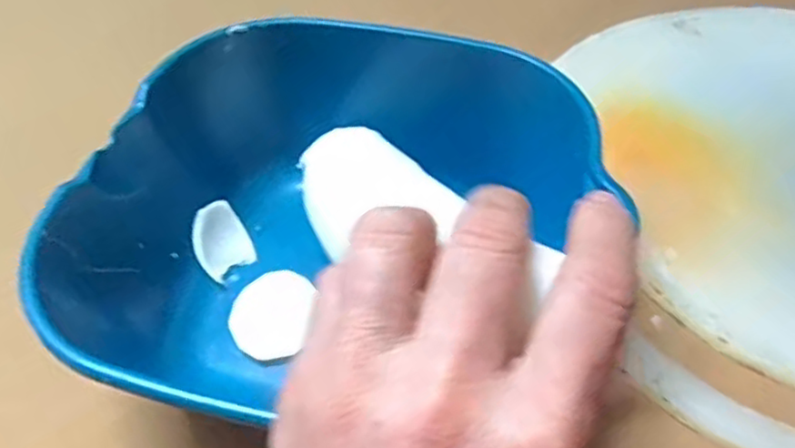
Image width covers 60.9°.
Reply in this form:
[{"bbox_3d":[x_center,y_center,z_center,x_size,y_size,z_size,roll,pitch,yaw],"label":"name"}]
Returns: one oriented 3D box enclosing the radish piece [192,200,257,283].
[{"bbox_3d":[-0.091,0.008,0.351,0.037,0.004,0.034,52,46,2],"label":"radish piece"}]

